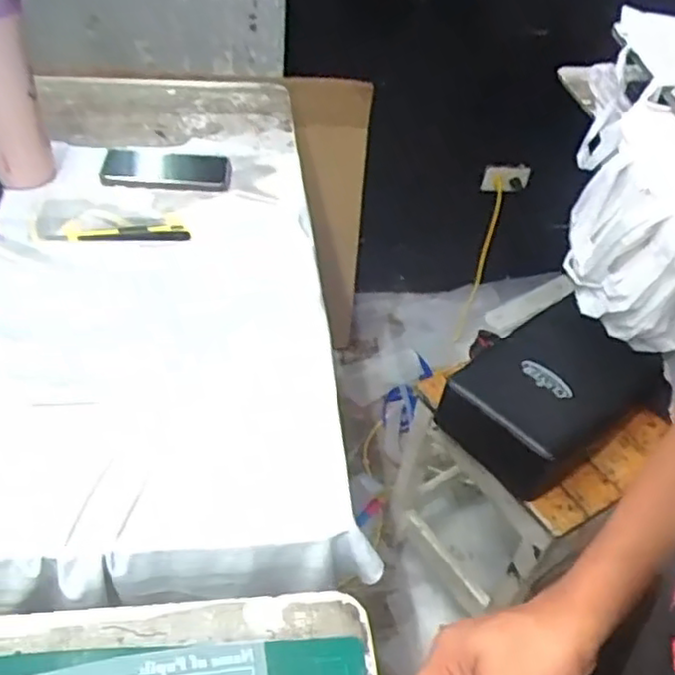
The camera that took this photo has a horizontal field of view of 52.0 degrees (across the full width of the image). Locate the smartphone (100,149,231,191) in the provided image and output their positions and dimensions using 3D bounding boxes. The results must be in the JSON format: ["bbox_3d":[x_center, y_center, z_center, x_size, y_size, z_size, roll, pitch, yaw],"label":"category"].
[{"bbox_3d":[-0.230,-0.229,0.938,0.165,0.015,0.092,0,44,-6],"label":"smartphone"}]

